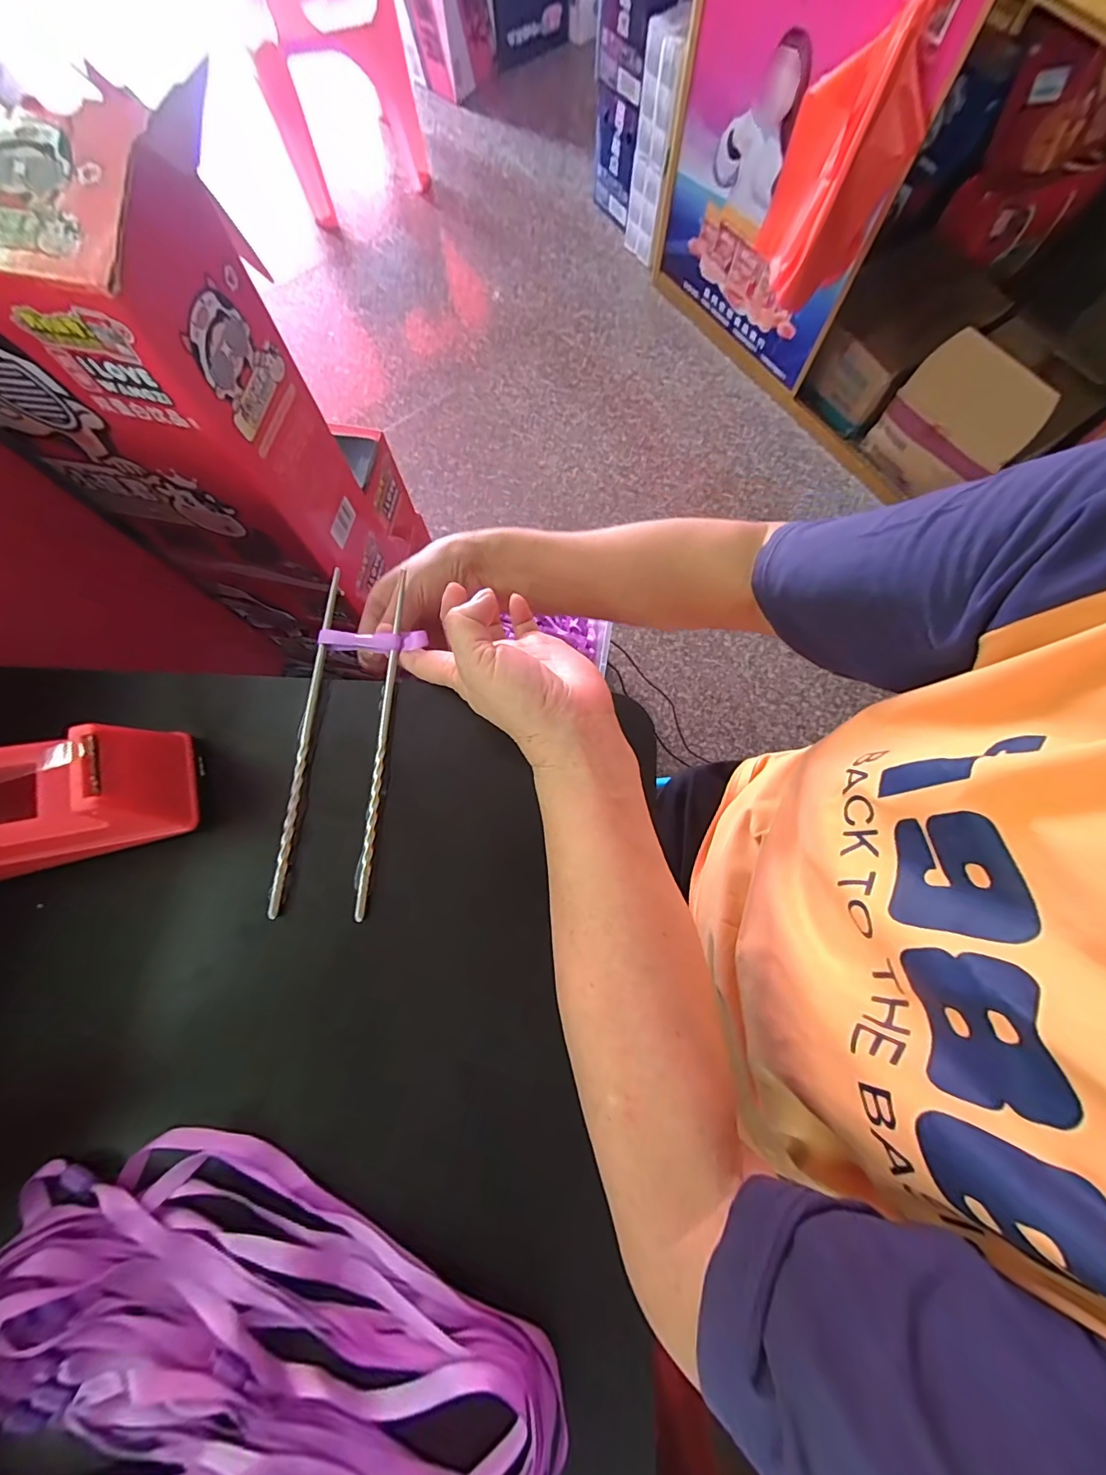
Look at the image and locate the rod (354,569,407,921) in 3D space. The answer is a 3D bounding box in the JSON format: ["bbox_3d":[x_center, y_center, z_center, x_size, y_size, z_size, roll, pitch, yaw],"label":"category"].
[{"bbox_3d":[-0.106,0.000,0.303,0.007,0.008,0.211,2,76,0],"label":"rod"}]

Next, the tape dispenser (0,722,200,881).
[{"bbox_3d":[-0.284,0.038,0.254,0.153,0.059,0.064,-15,76,-4],"label":"tape dispenser"}]

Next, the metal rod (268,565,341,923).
[{"bbox_3d":[-0.153,-0.005,0.304,0.008,0.006,0.218,3,76,1],"label":"metal rod"}]

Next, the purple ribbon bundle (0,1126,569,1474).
[{"bbox_3d":[-0.131,0.279,0.227,0.272,0.022,0.119,16,76,4],"label":"purple ribbon bundle"}]

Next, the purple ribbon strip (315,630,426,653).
[{"bbox_3d":[-0.117,-0.063,0.316,0.068,0.007,0.012,4,76,2],"label":"purple ribbon strip"}]

